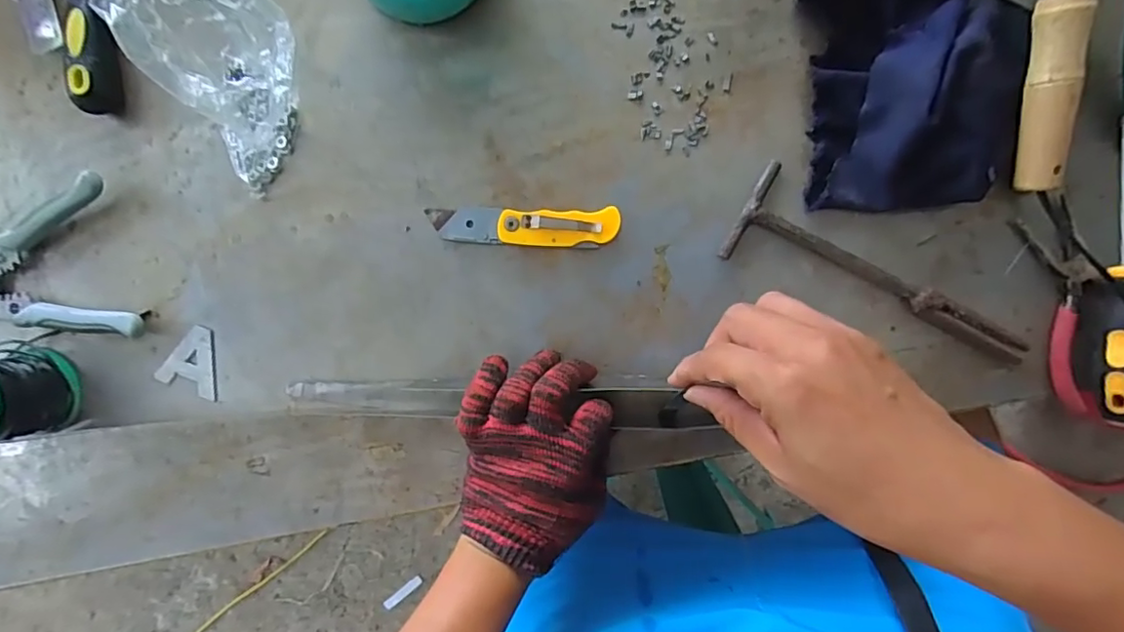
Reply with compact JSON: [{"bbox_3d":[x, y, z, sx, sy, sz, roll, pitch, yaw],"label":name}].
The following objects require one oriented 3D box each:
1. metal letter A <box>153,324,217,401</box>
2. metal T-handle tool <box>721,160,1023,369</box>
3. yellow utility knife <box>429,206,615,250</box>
[{"bbox_3d":[-0.292,0.034,0.441,0.051,0.005,0.052,18,93,3],"label":"metal letter A"},{"bbox_3d":[0.230,-0.025,0.404,0.221,0.012,0.073,29,93,2],"label":"metal T-handle tool"},{"bbox_3d":[-0.030,-0.067,0.417,0.142,0.014,0.029,2,92,4],"label":"yellow utility knife"}]

